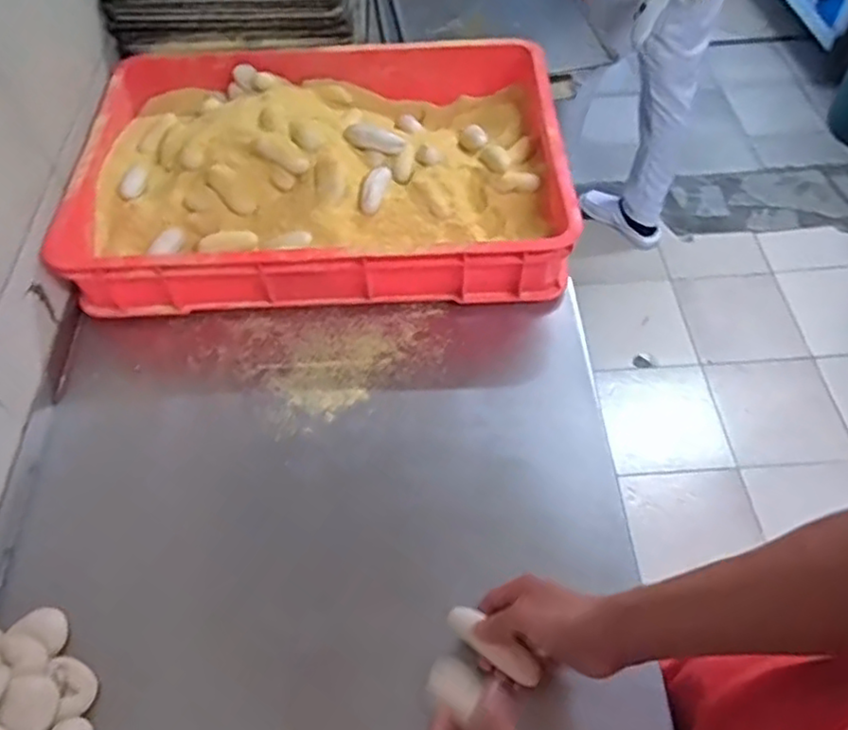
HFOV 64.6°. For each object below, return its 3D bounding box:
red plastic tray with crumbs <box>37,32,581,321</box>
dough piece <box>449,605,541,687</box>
[{"bbox_3d":[-0.129,-0.270,0.888,0.597,0.097,0.428,-2,55,1],"label":"red plastic tray with crumbs"},{"bbox_3d":[0.057,0.233,0.561,0.090,0.024,0.024,29,60,31],"label":"dough piece"}]

